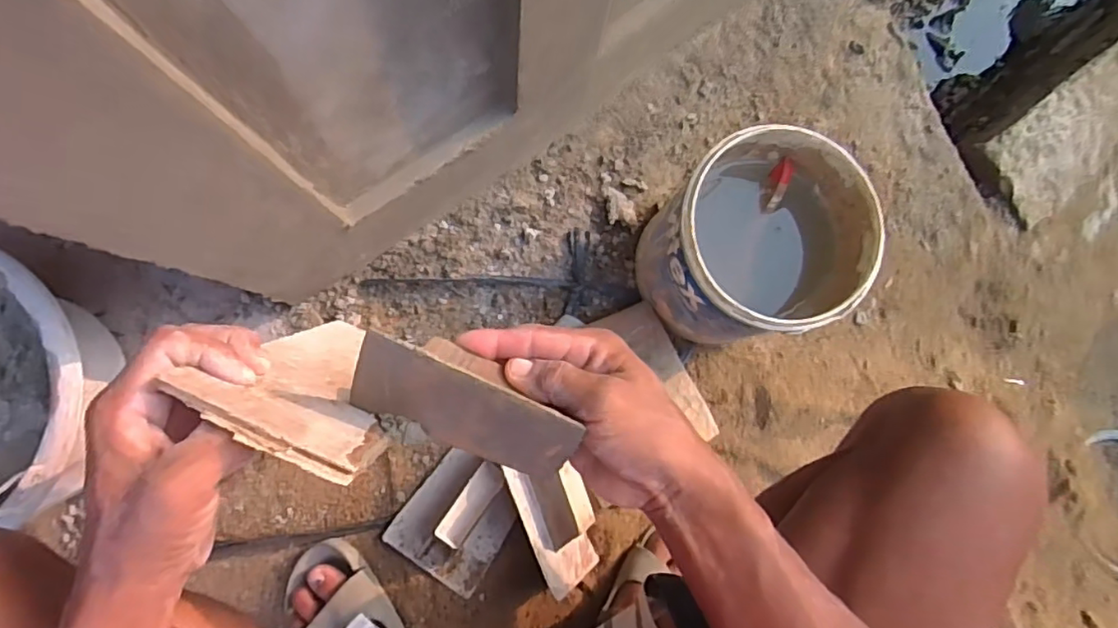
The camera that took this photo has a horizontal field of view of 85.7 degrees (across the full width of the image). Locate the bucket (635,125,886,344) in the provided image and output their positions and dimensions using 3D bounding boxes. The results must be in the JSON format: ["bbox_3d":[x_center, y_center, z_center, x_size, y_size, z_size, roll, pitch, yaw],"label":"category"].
[{"bbox_3d":[0.185,-0.074,0.616,0.180,0.200,0.176,0,85,-5],"label":"bucket"}]

